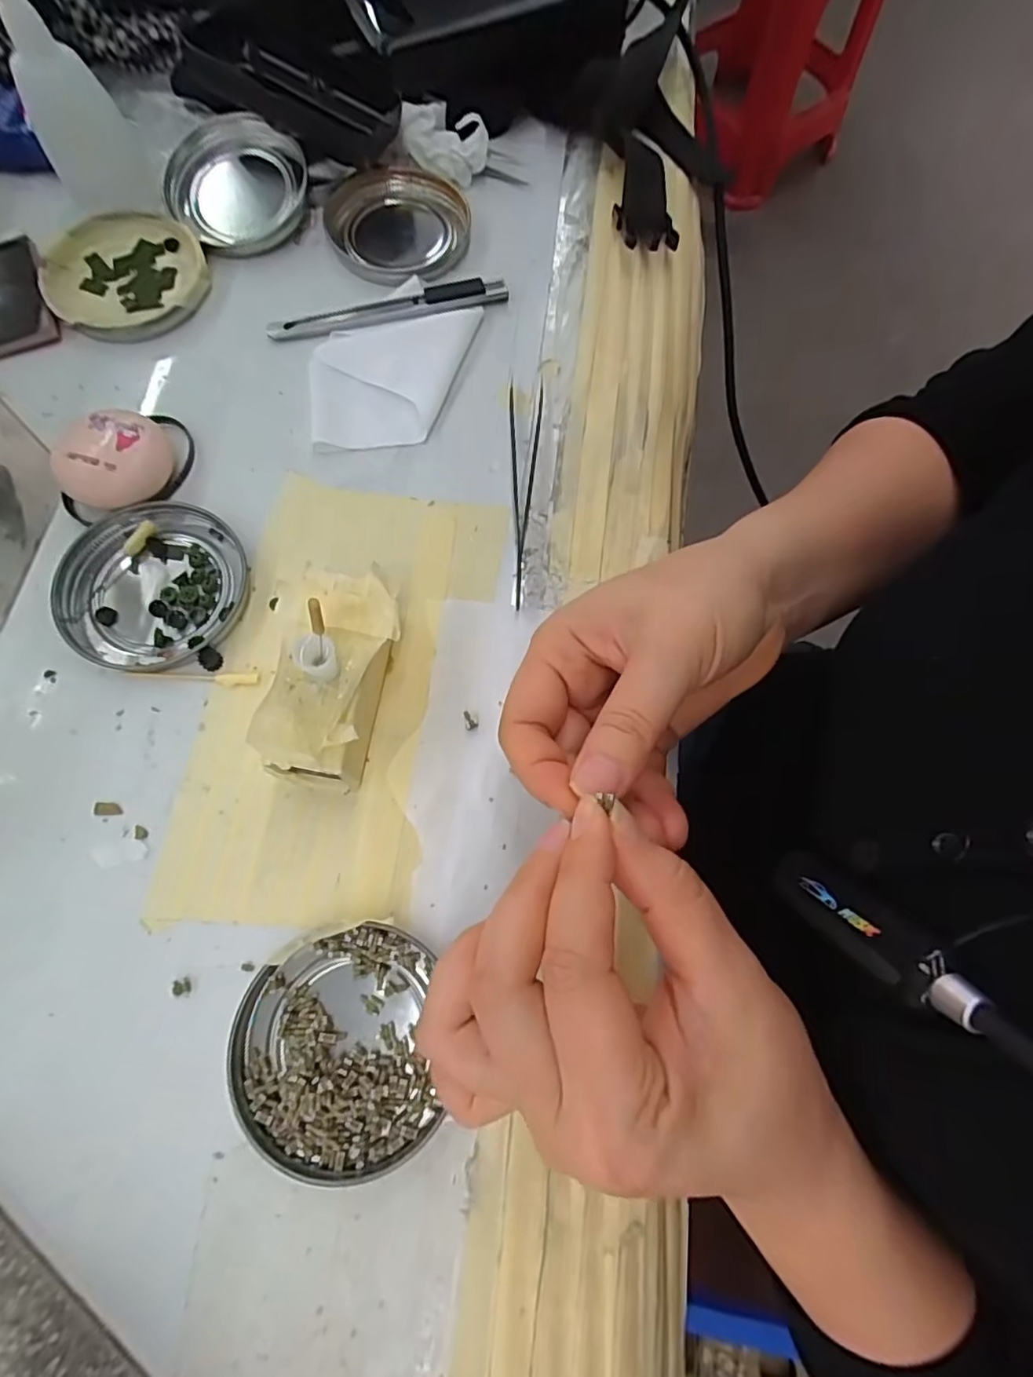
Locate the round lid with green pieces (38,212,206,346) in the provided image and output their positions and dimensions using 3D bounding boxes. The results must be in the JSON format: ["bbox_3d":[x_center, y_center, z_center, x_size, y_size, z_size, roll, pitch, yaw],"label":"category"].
[{"bbox_3d":[-0.204,-0.216,0.314,0.078,0.010,0.076,1,73,-2],"label":"round lid with green pieces"}]

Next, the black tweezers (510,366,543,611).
[{"bbox_3d":[0.003,-0.100,0.292,0.016,0.006,0.131,3,73,-1],"label":"black tweezers"}]

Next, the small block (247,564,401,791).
[{"bbox_3d":[-0.070,-0.004,0.236,0.041,0.044,0.082,7,73,0],"label":"small block"}]

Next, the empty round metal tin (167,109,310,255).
[{"bbox_3d":[-0.156,-0.275,0.325,0.073,0.025,0.072,1,73,-2],"label":"empty round metal tin"}]

